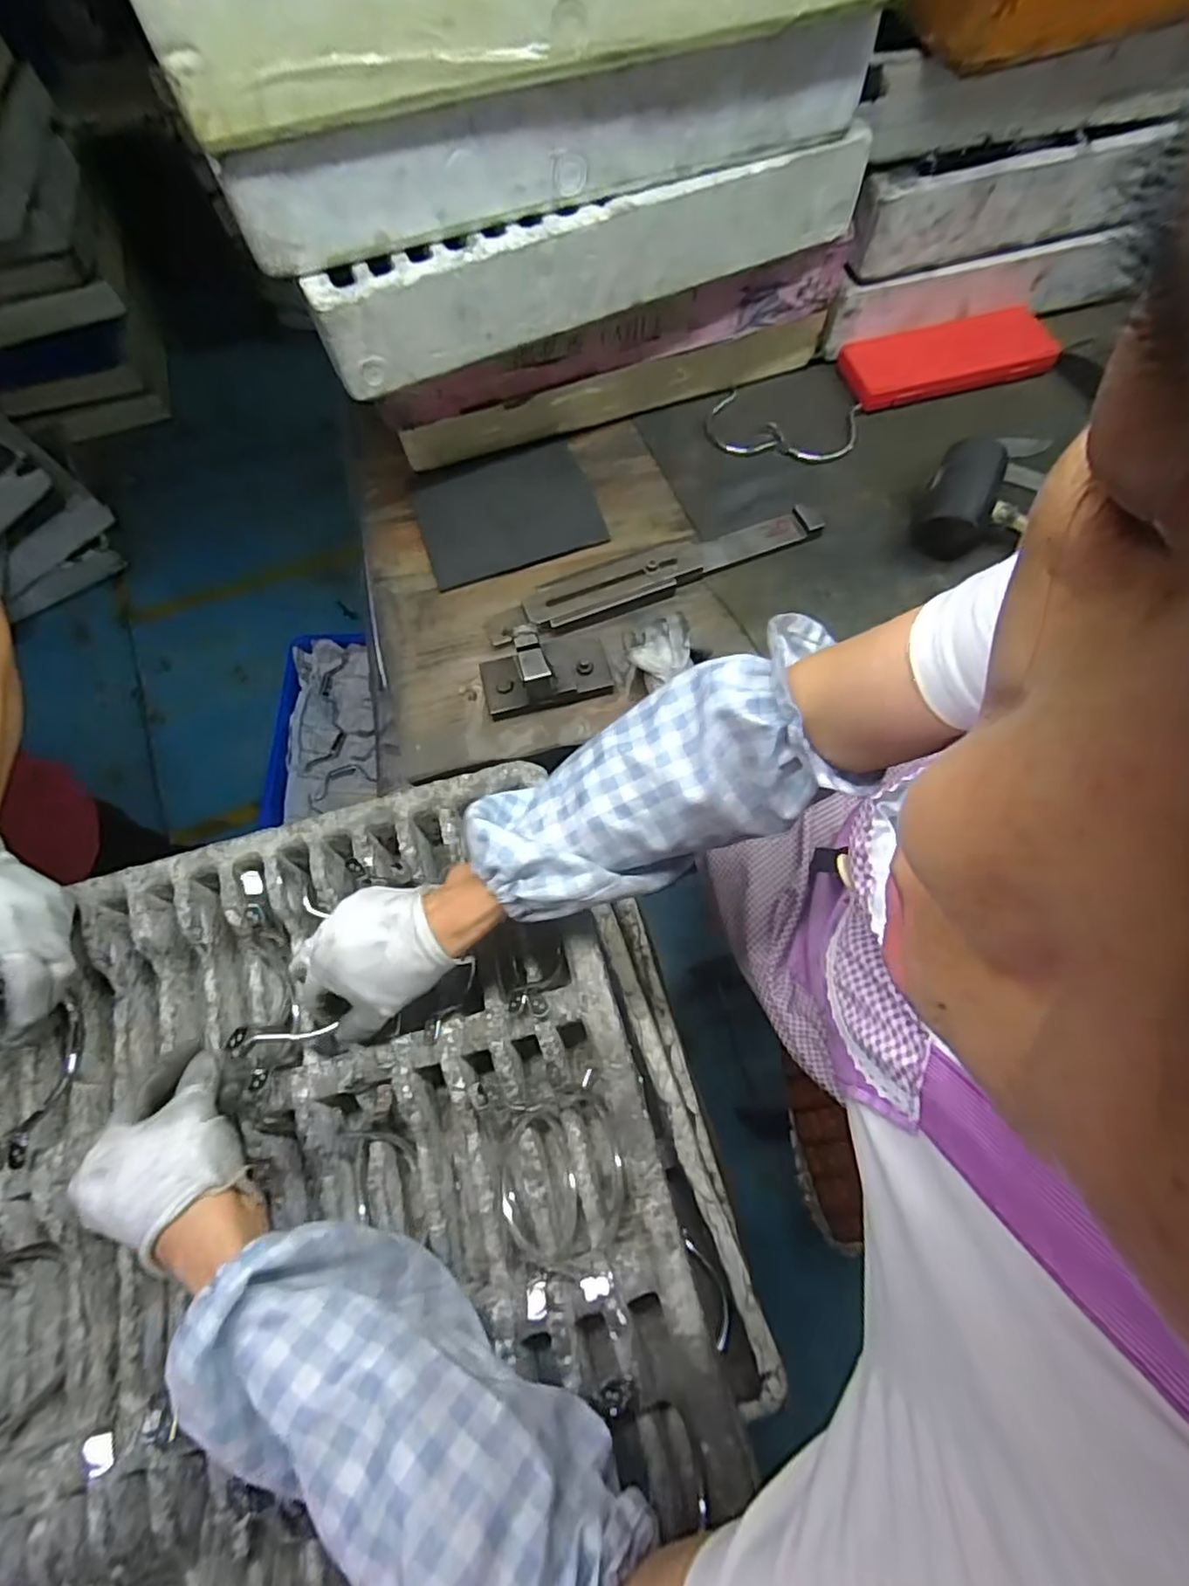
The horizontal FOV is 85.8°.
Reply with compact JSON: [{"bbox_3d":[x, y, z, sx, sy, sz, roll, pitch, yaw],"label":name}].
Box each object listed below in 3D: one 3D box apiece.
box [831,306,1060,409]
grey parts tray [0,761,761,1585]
[{"bbox_3d":[0.447,-0.558,0.809,0.253,0.026,0.110,-13,70,-3],"label":"box"},{"bbox_3d":[-0.223,0.292,0.423,0.542,0.067,0.521,-17,70,-4],"label":"grey parts tray"}]

